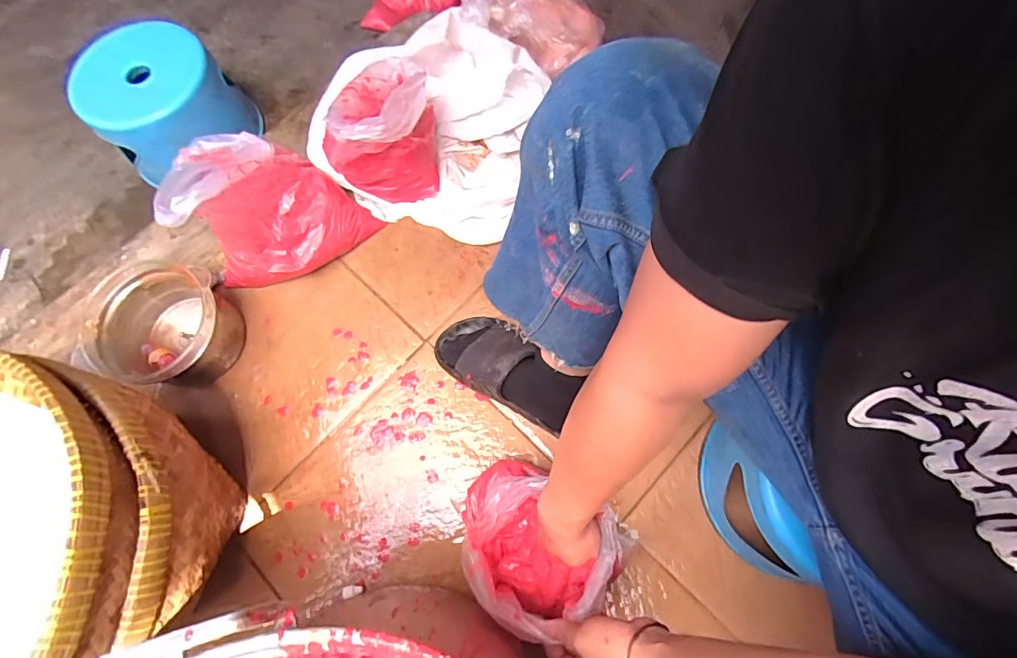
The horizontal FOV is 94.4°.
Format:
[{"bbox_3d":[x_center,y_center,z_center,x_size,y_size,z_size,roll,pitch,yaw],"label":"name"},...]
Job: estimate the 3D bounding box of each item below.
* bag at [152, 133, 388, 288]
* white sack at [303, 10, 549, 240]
[{"bbox_3d":[-0.336,-0.195,0.695,0.242,0.215,0.182,-9,69,-3],"label":"bag"},{"bbox_3d":[-0.121,-0.354,0.741,0.295,0.223,0.360,15,70,6],"label":"white sack"}]

